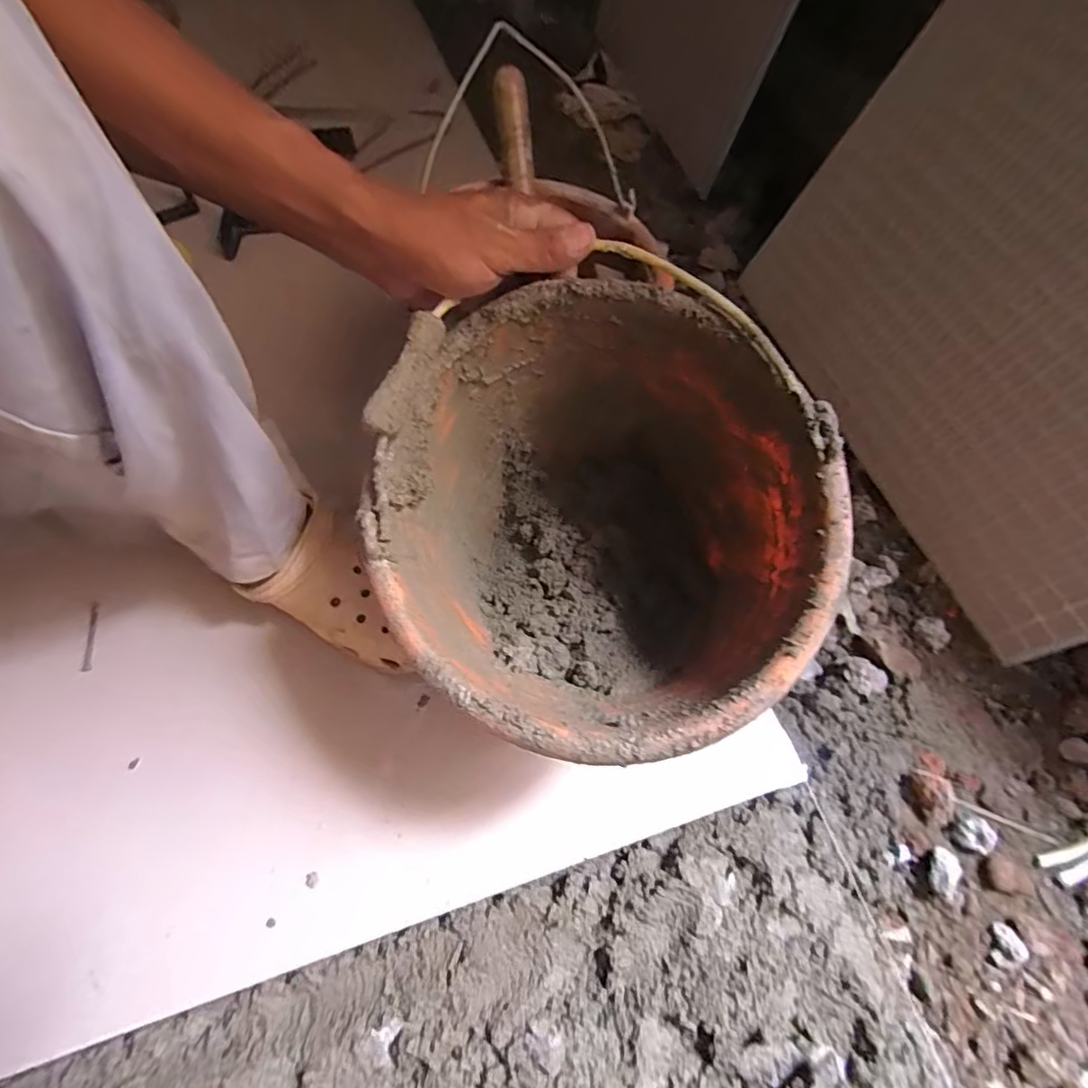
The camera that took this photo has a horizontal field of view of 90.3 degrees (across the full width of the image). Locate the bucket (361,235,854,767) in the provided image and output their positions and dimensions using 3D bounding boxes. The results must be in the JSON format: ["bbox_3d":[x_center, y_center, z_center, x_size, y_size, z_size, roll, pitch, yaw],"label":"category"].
[{"bbox_3d":[0.041,-0.008,0.396,0.280,0.231,0.280,-1,75,6],"label":"bucket"}]

